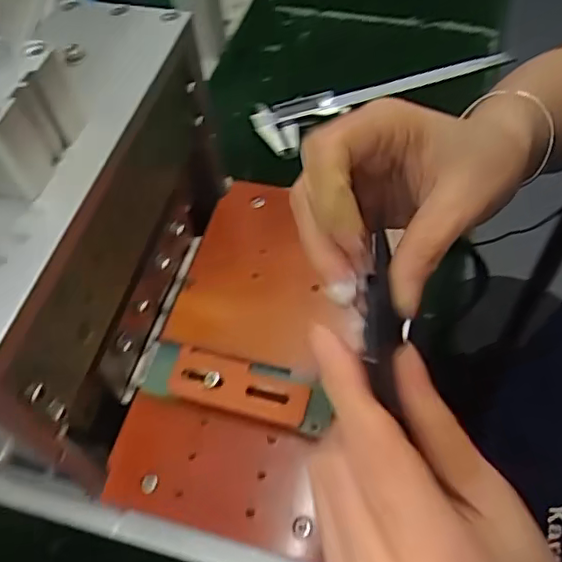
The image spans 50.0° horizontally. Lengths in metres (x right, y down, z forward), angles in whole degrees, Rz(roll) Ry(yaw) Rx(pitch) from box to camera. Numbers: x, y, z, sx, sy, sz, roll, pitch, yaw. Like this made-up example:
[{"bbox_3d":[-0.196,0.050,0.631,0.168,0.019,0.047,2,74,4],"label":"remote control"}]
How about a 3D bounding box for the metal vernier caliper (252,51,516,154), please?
[{"bbox_3d":[0.116,-0.192,0.621,0.286,0.013,0.061,-17,58,-6],"label":"metal vernier caliper"}]

